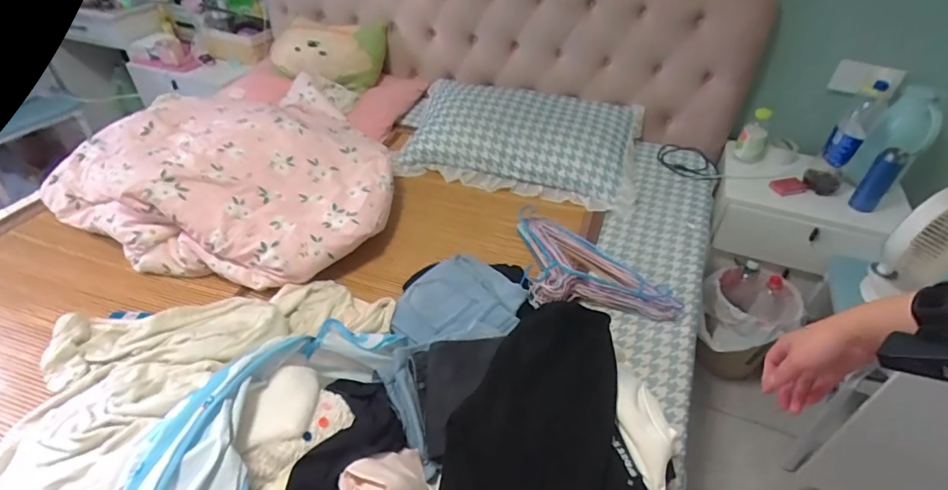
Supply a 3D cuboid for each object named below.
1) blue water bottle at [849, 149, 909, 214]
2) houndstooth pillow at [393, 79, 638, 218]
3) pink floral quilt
[{"bbox_3d":[1.098,-0.173,1.334,0.068,0.173,0.065,-32,52,-32],"label":"blue water bottle"},{"bbox_3d":[0.145,-0.358,1.583,0.758,0.150,0.451,13,43,12],"label":"houndstooth pillow"},{"bbox_3d":[-0.624,-0.215,1.341,0.864,0.213,0.694,23,46,22],"label":"pink floral quilt"}]

